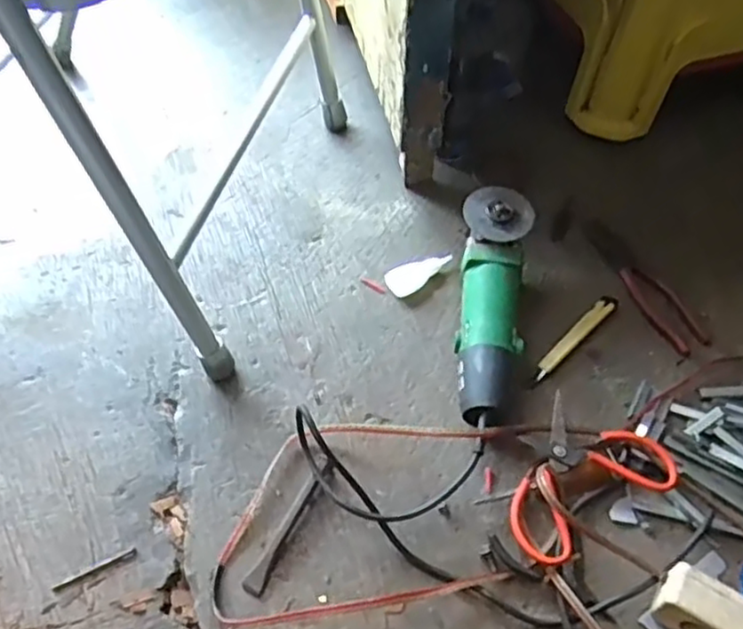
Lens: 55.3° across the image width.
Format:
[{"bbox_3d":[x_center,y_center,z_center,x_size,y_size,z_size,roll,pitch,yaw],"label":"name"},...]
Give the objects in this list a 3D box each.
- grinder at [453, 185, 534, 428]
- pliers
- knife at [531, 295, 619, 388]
[{"bbox_3d":[0.130,-0.009,0.758,0.072,0.080,0.262,6,57,0],"label":"grinder"},{"bbox_3d":[0.309,-0.037,0.818,0.040,0.016,0.194,-23,62,-18],"label":"pliers"},{"bbox_3d":[0.225,0.026,0.783,0.021,0.012,0.145,40,63,20],"label":"knife"}]

